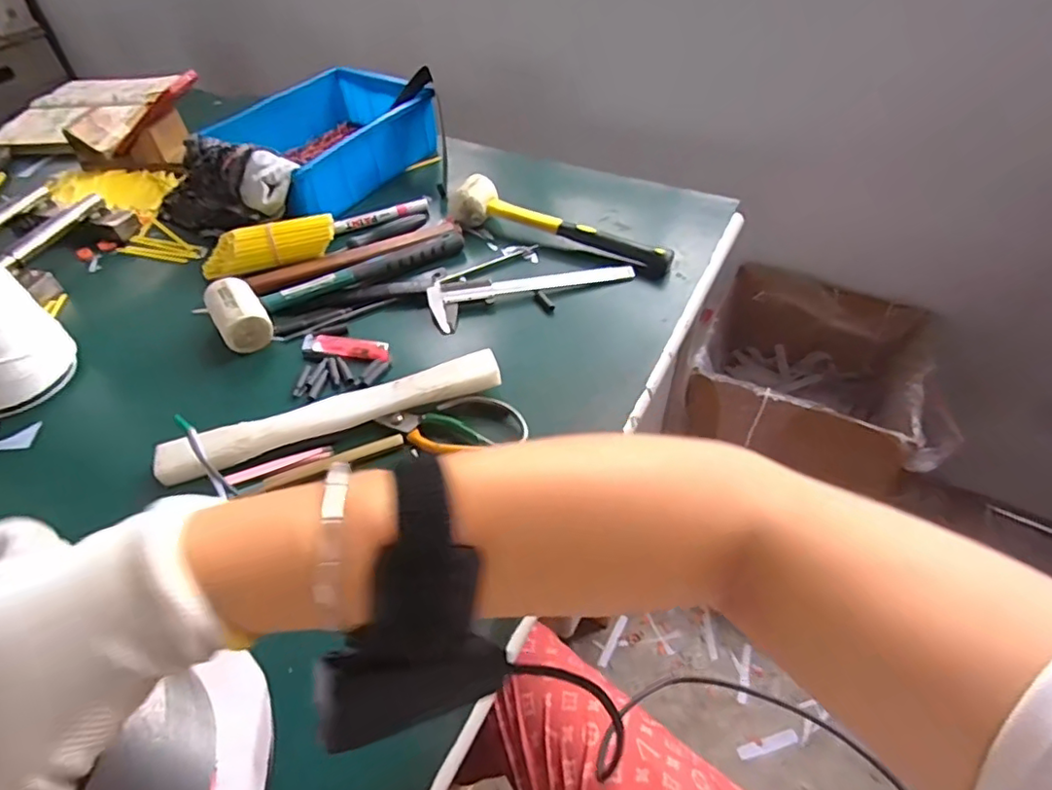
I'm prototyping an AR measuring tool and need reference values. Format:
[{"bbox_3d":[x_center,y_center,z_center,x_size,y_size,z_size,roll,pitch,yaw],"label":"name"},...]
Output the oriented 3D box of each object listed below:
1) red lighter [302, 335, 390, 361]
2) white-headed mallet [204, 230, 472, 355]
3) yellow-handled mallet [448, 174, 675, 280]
[{"bbox_3d":[-0.186,-0.050,0.598,0.097,0.009,0.026,10,49,11],"label":"red lighter"},{"bbox_3d":[-0.207,-0.141,0.659,0.288,0.046,0.087,-32,54,-24],"label":"white-headed mallet"},{"bbox_3d":[0.032,-0.197,0.697,0.281,0.049,0.056,22,52,21],"label":"yellow-handled mallet"}]

